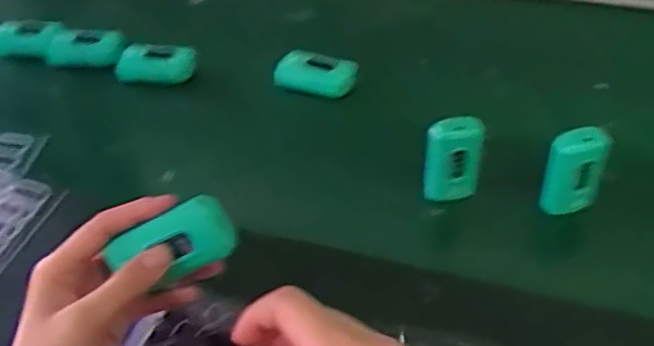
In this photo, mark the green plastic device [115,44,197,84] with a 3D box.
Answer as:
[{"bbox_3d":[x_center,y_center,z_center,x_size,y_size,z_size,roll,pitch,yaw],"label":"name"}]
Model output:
[{"bbox_3d":[-0.162,-0.103,0.663,0.074,0.024,0.036,-3,43,2],"label":"green plastic device"}]

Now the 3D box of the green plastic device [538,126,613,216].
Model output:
[{"bbox_3d":[0.179,-0.001,0.503,0.040,0.069,0.018,-1,44,4],"label":"green plastic device"}]

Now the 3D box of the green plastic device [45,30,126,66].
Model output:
[{"bbox_3d":[-0.238,-0.123,0.683,0.079,0.024,0.028,-4,43,0],"label":"green plastic device"}]

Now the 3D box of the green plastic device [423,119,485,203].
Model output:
[{"bbox_3d":[0.094,-0.010,0.521,0.041,0.069,0.019,5,44,10],"label":"green plastic device"}]

